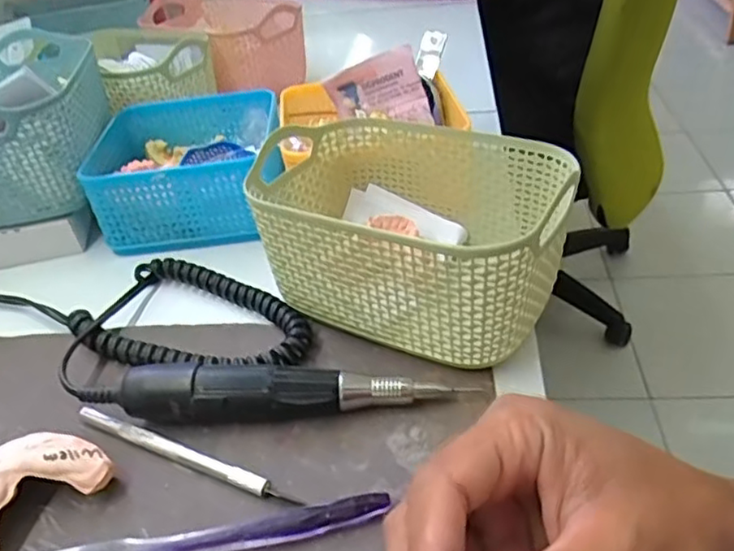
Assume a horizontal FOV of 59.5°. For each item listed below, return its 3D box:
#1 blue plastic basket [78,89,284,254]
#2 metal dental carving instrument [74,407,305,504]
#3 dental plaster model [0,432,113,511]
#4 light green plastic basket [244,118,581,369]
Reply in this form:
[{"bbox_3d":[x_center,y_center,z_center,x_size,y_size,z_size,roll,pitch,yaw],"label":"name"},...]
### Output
[{"bbox_3d":[-0.130,-0.083,0.489,0.129,0.061,0.130,-9,37,-2],"label":"blue plastic basket"},{"bbox_3d":[-0.087,0.084,0.304,0.128,0.007,0.008,13,41,25],"label":"metal dental carving instrument"},{"bbox_3d":[-0.150,0.096,0.282,0.041,0.027,0.065,25,47,36],"label":"dental plaster model"},{"bbox_3d":[0.019,-0.024,0.368,0.179,0.081,0.117,17,43,29],"label":"light green plastic basket"}]

